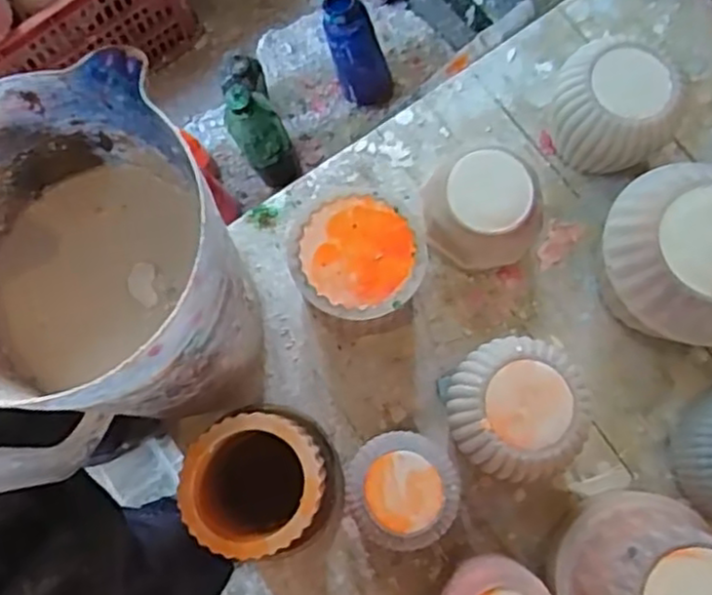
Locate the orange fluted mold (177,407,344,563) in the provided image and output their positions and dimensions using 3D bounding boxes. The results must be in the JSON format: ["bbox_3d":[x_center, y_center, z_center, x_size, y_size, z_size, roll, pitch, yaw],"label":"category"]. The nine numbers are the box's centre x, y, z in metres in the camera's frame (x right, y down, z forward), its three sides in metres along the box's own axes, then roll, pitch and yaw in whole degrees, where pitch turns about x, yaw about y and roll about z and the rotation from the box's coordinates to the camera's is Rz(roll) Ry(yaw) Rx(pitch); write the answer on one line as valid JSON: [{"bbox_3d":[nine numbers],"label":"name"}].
[{"bbox_3d":[-0.058,0.128,0.474,0.093,0.105,0.094,-24,78,-5],"label":"orange fluted mold"}]

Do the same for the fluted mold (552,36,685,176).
[{"bbox_3d":[0.191,-0.145,0.544,0.088,0.082,0.093,-1,77,0],"label":"fluted mold"}]

